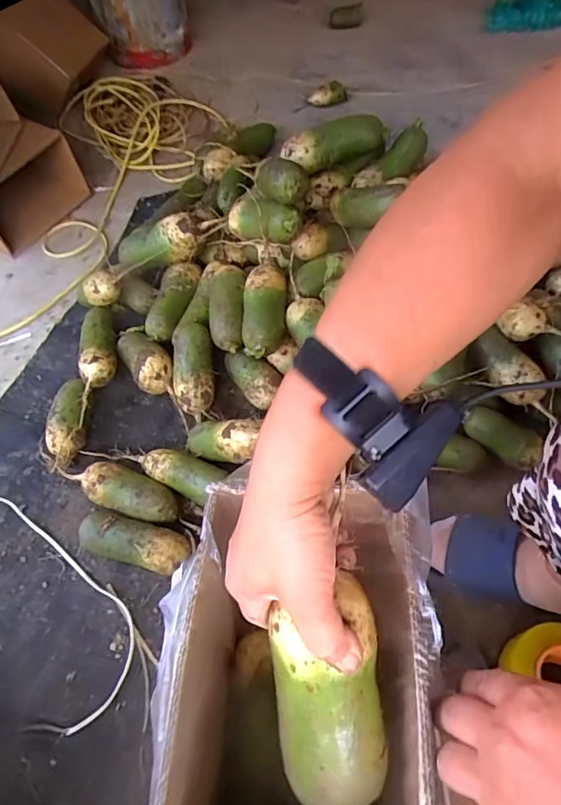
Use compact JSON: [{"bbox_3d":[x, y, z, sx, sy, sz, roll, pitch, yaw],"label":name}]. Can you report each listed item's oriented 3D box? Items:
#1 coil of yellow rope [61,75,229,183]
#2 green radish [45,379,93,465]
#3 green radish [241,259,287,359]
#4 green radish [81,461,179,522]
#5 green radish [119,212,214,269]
[{"bbox_3d":[-0.311,-0.675,1.167,0.392,0.074,0.275,32,63,21],"label":"coil of yellow rope"},{"bbox_3d":[-0.326,0.029,0.760,0.071,0.061,0.139,0,71,2],"label":"green radish"},{"bbox_3d":[-0.024,-0.144,0.749,0.065,0.056,0.154,4,81,5],"label":"green radish"},{"bbox_3d":[-0.213,0.133,0.697,0.145,0.059,0.061,14,58,11],"label":"green radish"},{"bbox_3d":[-0.210,-0.277,0.845,0.169,0.070,0.057,-15,55,14],"label":"green radish"}]

